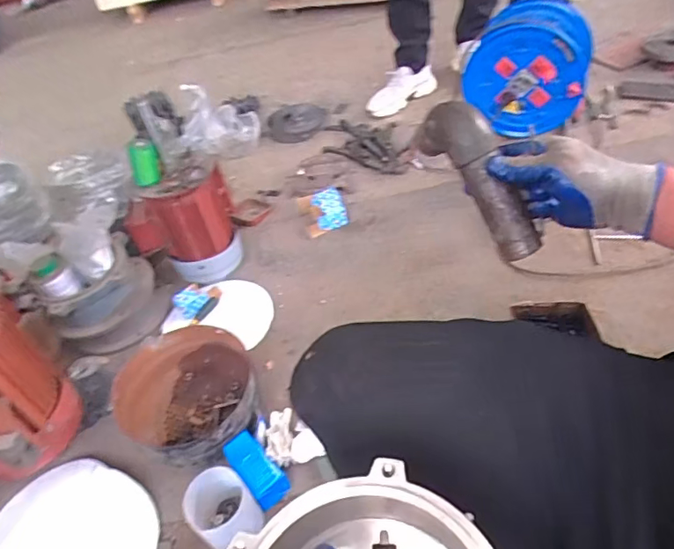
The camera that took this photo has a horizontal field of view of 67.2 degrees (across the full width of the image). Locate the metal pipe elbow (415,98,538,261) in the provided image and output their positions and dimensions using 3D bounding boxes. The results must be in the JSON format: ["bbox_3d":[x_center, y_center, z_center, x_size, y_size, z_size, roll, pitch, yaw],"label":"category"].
[{"bbox_3d":[0.151,-0.098,0.577,0.045,0.121,0.188,-26,79,-19],"label":"metal pipe elbow"}]

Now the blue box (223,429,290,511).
[{"bbox_3d":[-0.137,0.325,0.857,0.059,0.024,0.129,-36,70,-27],"label":"blue box"}]

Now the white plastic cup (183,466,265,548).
[{"bbox_3d":[-0.180,0.373,0.808,0.091,0.122,0.115,-34,49,-21],"label":"white plastic cup"}]

